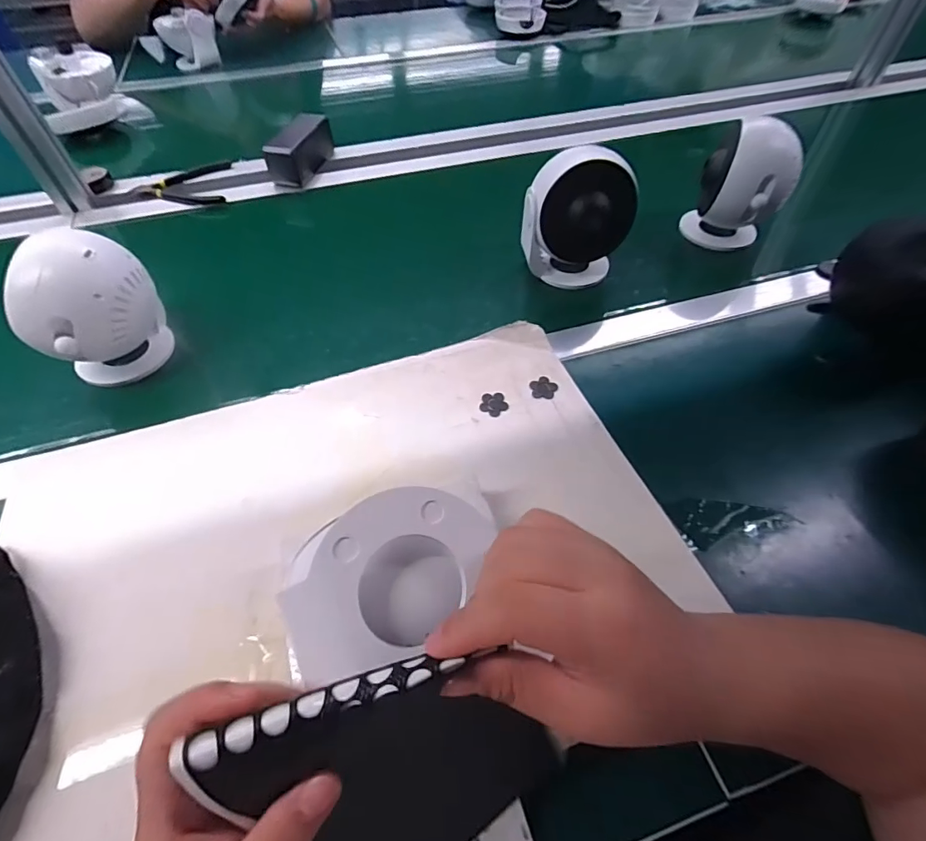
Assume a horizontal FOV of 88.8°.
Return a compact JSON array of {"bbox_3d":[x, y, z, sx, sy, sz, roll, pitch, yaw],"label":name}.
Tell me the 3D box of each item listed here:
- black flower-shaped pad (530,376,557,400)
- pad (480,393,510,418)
[{"bbox_3d":[0.078,-0.032,0.454,0.026,0.004,0.024,-25,57,-17],"label":"black flower-shaped pad"},{"bbox_3d":[0.029,-0.016,0.447,0.026,0.004,0.026,29,59,21],"label":"pad"}]

